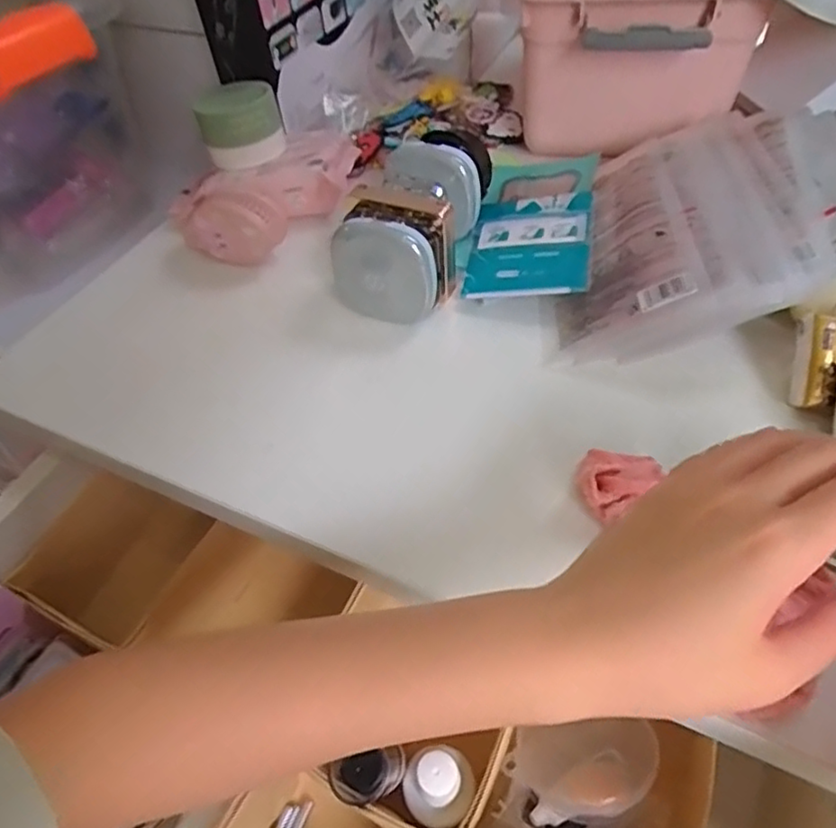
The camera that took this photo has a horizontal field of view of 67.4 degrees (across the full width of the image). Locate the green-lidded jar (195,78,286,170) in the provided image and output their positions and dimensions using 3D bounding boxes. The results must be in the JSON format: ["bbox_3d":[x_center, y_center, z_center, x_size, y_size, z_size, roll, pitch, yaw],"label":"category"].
[{"bbox_3d":[-0.151,-0.248,0.530,0.066,0.047,0.060,-14,50,-6],"label":"green-lidded jar"}]

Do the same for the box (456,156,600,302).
[{"bbox_3d":[0.088,-0.157,0.494,0.094,0.024,0.181,6,51,11],"label":"box"}]

